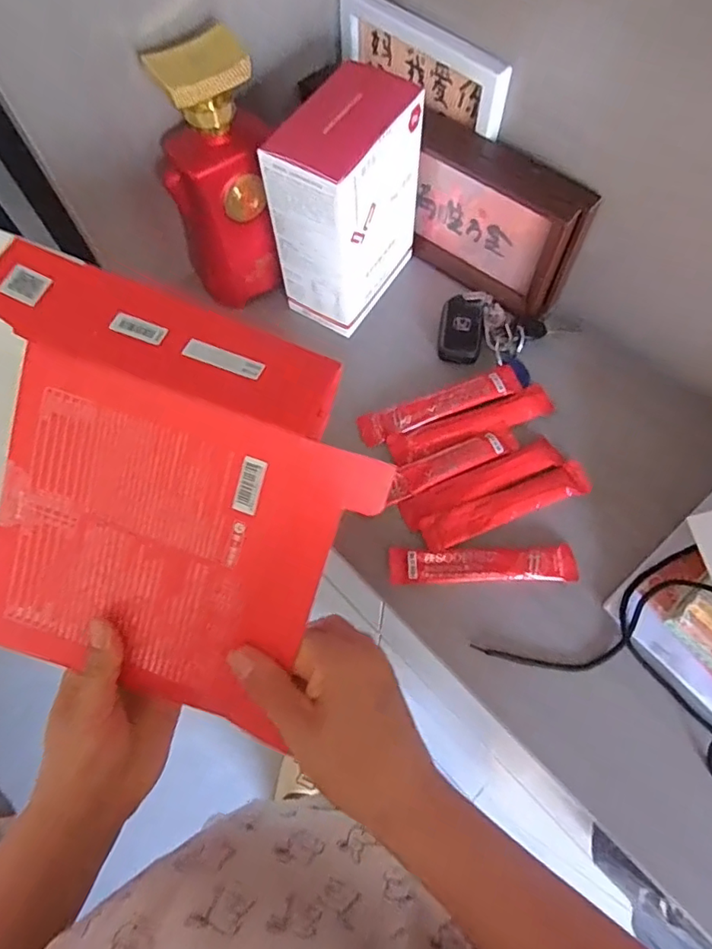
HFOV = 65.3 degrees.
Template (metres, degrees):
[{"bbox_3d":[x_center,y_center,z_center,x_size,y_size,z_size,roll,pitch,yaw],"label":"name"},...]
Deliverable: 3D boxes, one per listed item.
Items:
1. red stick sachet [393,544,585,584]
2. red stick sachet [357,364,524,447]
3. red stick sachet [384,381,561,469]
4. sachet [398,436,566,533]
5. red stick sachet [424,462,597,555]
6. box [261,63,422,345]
[{"bbox_3d":[0.100,0.071,0.437,0.144,0.004,0.028,-2,67,2],"label":"red stick sachet"},{"bbox_3d":[0.075,-0.061,0.495,0.147,0.007,0.030,-20,68,-6],"label":"red stick sachet"},{"bbox_3d":[0.101,-0.046,0.485,0.148,0.004,0.031,-19,68,-5],"label":"red stick sachet"},{"bbox_3d":[0.105,0.005,0.463,0.144,0.004,0.027,-24,68,-8],"label":"sachet"},{"bbox_3d":[0.123,0.024,0.453,0.146,0.005,0.030,-22,68,-6],"label":"red stick sachet"},{"bbox_3d":[-0.008,-0.225,0.479,0.074,0.170,0.127,30,72,14],"label":"box"}]

